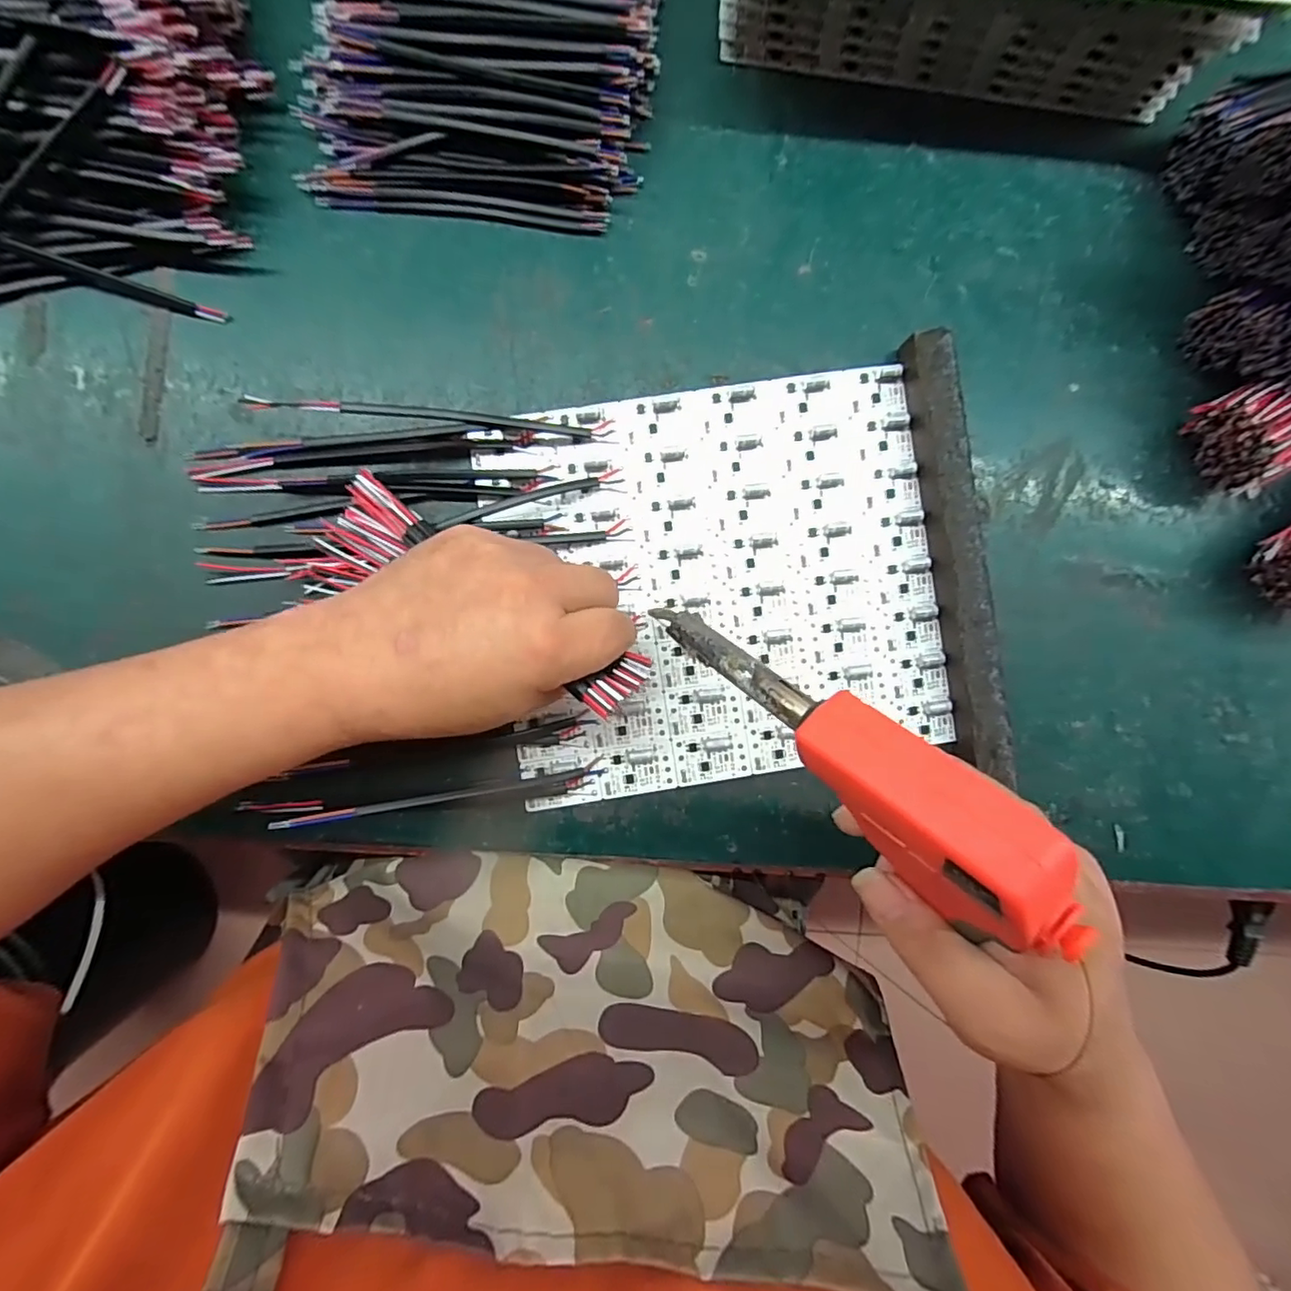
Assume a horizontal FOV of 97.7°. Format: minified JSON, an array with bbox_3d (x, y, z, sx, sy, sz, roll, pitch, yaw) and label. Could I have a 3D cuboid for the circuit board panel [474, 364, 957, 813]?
[{"bbox_3d":[0.042,-0.033,0.297,0.221,0.007,0.201,-9,90,-3],"label":"circuit board panel"}]

